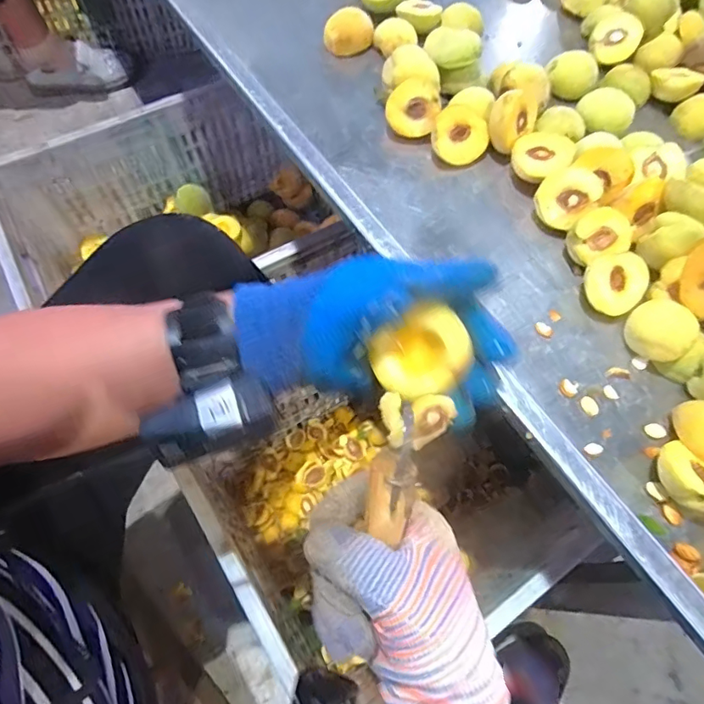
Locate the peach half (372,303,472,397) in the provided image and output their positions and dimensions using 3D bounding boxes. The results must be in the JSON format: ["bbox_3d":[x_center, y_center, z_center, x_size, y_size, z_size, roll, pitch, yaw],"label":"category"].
[{"bbox_3d":[0.044,0.003,0.297,0.053,0.028,0.044,-43,71,20],"label":"peach half"}]

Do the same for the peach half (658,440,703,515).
[{"bbox_3d":[0.264,0.101,0.385,0.043,0.035,0.055,-36,71,-18],"label":"peach half"}]

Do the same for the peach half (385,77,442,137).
[{"bbox_3d":[0.068,-0.272,0.554,0.056,0.029,0.056,13,106,-1],"label":"peach half"}]

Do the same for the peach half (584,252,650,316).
[{"bbox_3d":[0.247,-0.063,0.464,0.056,0.021,0.056,0,84,4],"label":"peach half"}]

